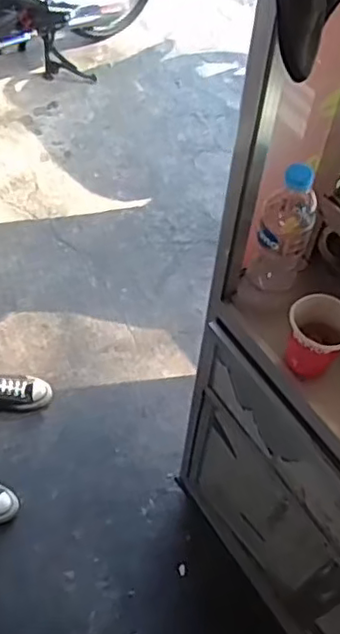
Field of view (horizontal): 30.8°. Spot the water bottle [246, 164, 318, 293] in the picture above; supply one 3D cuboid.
[{"bbox_3d":[0.142,-0.109,0.747,0.067,0.185,0.054,18,57,9],"label":"water bottle"}]

